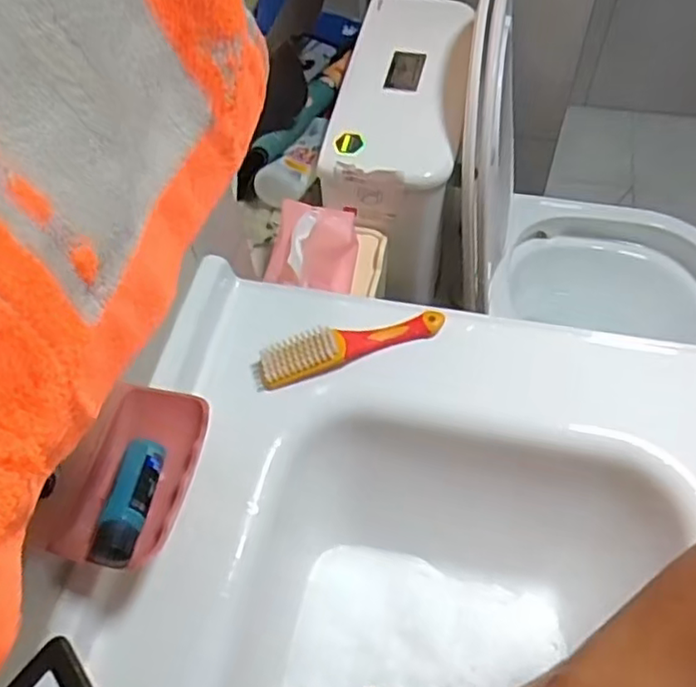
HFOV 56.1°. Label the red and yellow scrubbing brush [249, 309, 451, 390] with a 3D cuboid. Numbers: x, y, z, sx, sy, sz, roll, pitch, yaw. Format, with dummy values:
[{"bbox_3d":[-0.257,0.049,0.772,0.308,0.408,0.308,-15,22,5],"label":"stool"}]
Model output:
[{"bbox_3d":[0.000,0.000,0.577,0.173,0.033,0.034,-19,58,-8],"label":"red and yellow scrubbing brush"}]

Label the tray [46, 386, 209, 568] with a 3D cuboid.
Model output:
[{"bbox_3d":[-0.144,0.090,0.448,0.075,0.025,0.126,12,59,11],"label":"tray"}]

